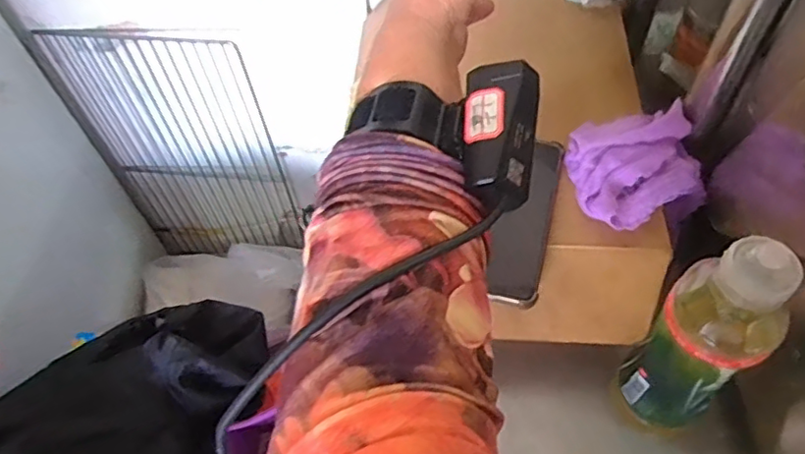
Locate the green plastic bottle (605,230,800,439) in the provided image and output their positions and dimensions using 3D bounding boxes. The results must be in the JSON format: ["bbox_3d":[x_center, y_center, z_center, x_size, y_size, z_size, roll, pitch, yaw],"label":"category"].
[{"bbox_3d":[0.210,0.091,0.429,0.058,0.239,0.065,-37,61,-20],"label":"green plastic bottle"}]

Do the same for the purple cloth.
[{"bbox_3d":[0.204,-0.052,0.516,0.104,0.046,0.104,-8,55,-1],"label":"purple cloth"}]

